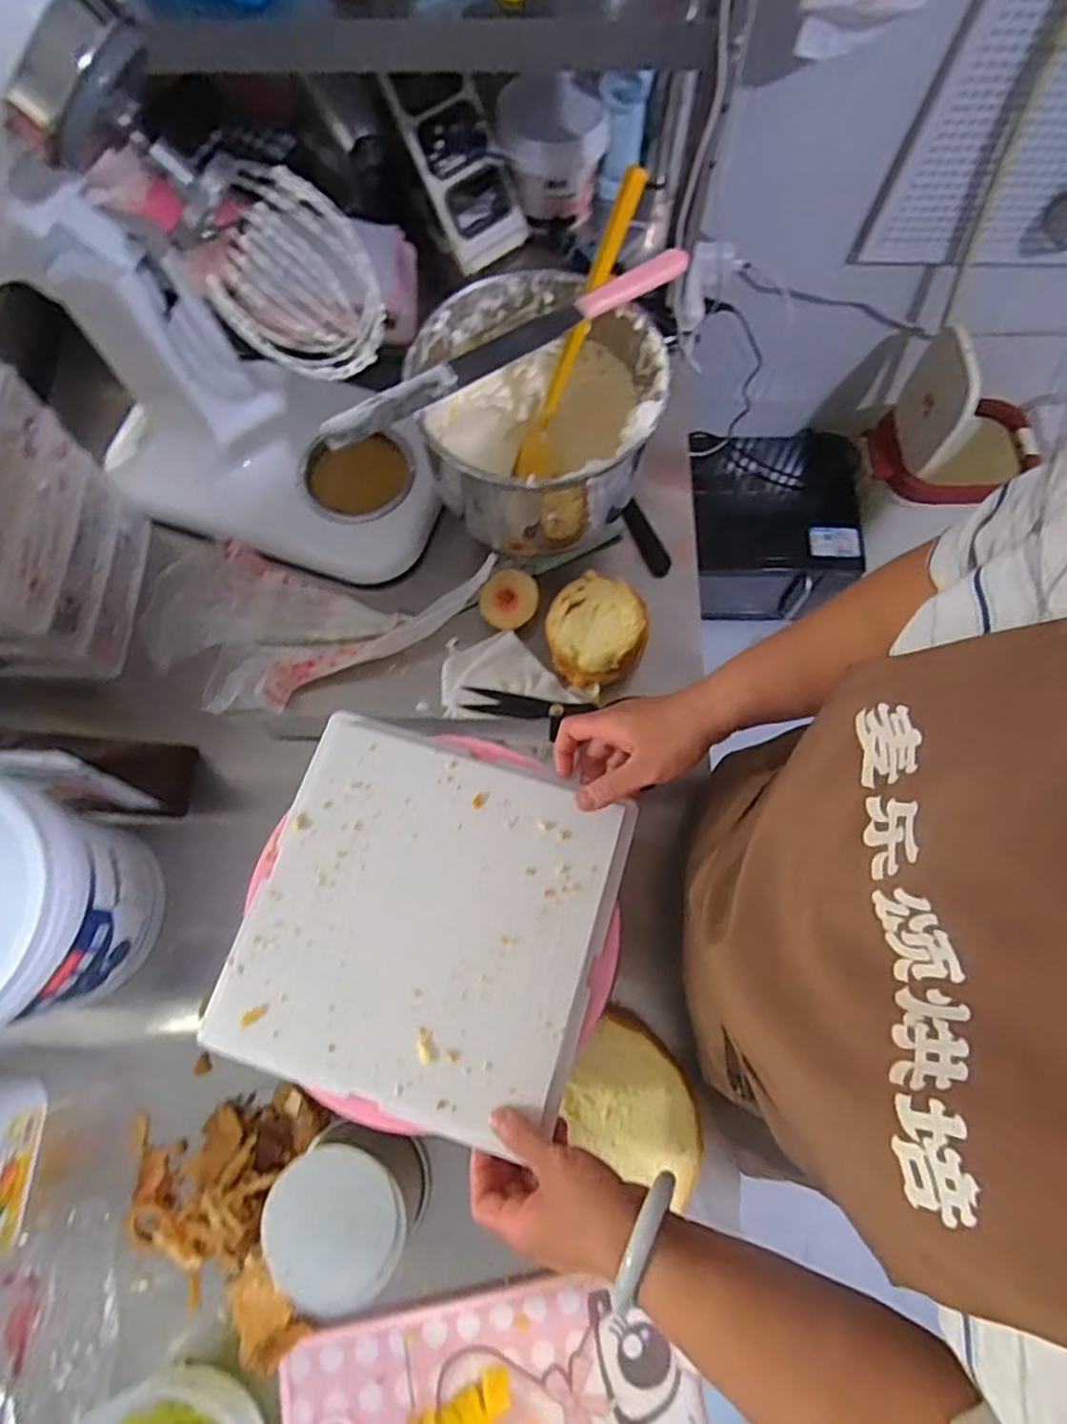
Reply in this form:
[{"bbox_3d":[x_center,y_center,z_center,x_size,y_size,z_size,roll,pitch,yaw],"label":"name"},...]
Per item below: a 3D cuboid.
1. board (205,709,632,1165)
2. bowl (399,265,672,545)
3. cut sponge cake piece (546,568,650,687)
[{"bbox_3d":[-0.080,0.156,0.520,0.262,0.017,0.264,17,73,5],"label":"board"},{"bbox_3d":[0.004,-0.269,0.657,0.213,0.164,0.213,0,72,0],"label":"bowl"},{"bbox_3d":[0.061,-0.084,0.695,0.094,0.065,0.096,0,72,0],"label":"cut sponge cake piece"}]

